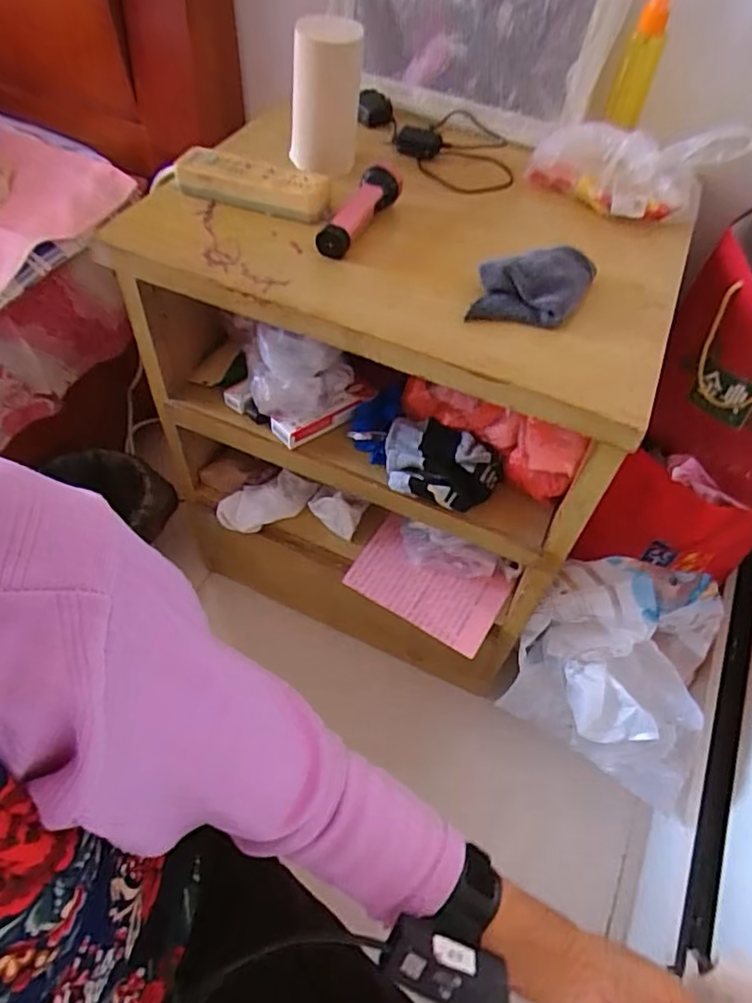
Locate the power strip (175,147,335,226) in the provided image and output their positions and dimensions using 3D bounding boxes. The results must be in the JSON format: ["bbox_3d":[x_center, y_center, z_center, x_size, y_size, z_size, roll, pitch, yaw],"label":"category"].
[{"bbox_3d":[-0.129,-0.330,0.651,0.158,0.032,0.049,18,54,9],"label":"power strip"}]

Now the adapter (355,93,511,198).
[{"bbox_3d":[0.078,-0.446,0.764,0.121,0.033,0.232,-26,59,-21],"label":"adapter"}]

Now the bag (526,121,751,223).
[{"bbox_3d":[0.274,-0.363,0.676,0.216,0.077,0.089,22,55,12],"label":"bag"}]

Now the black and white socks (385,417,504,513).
[{"bbox_3d":[0.070,-0.042,0.718,0.139,0.044,0.090,29,57,17],"label":"black and white socks"}]

